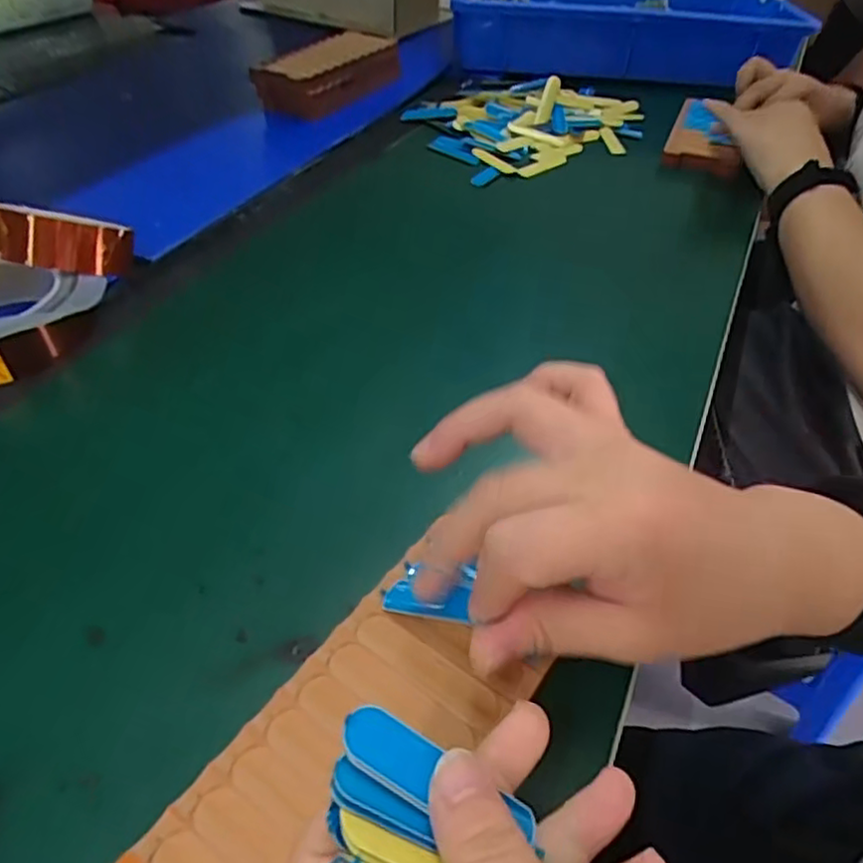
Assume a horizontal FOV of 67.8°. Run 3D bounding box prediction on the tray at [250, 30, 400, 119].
[{"bbox_3d":[-0.121,-0.420,0.754,0.090,0.057,0.174,28,49,24],"label":"tray"}]

